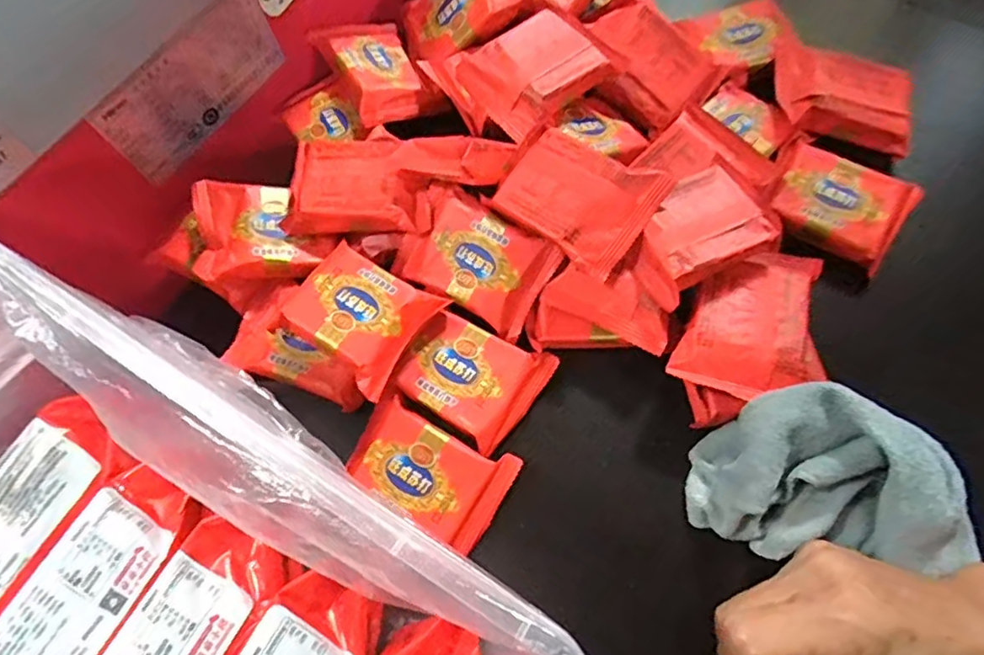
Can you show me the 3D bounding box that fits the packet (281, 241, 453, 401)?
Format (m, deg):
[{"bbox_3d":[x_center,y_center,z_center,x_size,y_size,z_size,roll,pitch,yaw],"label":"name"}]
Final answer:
[{"bbox_3d":[-0.075,-0.008,0.331,0.074,0.019,0.065,34,74,15],"label":"packet"}]

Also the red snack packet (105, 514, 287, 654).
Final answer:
[{"bbox_3d":[-0.143,0.150,0.246,0.044,0.026,0.129,29,72,13],"label":"red snack packet"}]

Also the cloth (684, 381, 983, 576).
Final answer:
[{"bbox_3d":[0.164,0.128,0.261,0.132,0.054,0.188,8,69,6],"label":"cloth"}]

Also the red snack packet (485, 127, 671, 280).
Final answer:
[{"bbox_3d":[0.047,-0.074,0.315,0.079,0.014,0.062,37,92,14],"label":"red snack packet"}]

